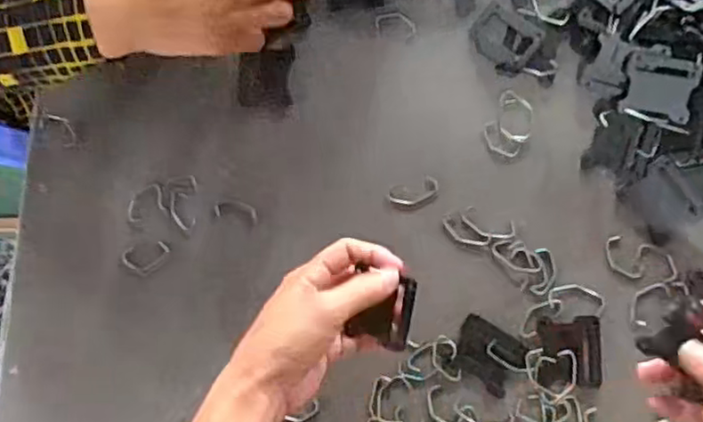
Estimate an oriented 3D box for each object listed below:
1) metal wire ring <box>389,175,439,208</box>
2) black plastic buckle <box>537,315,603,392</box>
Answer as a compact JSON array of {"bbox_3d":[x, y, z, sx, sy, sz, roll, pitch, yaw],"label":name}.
[{"bbox_3d":[0.047,-0.013,0.488,0.037,0.004,0.020,-21,83,6],"label":"metal wire ring"},{"bbox_3d":[0.155,0.101,0.463,0.044,0.004,0.050,-3,85,7],"label":"black plastic buckle"}]

